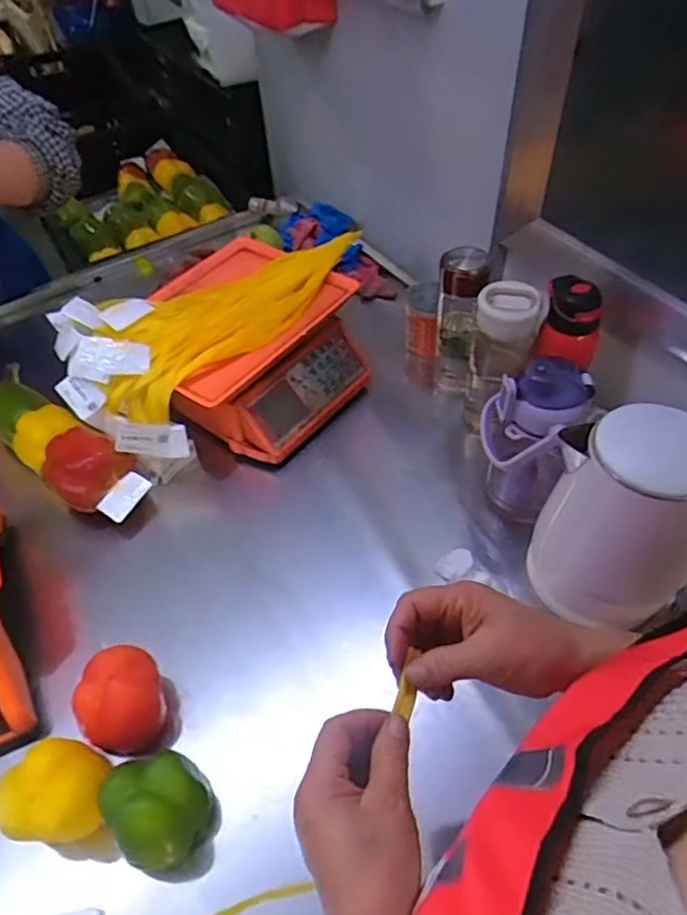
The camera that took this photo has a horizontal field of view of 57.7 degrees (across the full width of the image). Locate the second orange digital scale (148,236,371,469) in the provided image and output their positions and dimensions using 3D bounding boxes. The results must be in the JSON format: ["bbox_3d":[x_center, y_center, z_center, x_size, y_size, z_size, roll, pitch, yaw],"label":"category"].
[{"bbox_3d":[-0.132,-0.157,0.876,0.298,0.112,0.291,34,59,27],"label":"second orange digital scale"}]

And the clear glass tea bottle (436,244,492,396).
[{"bbox_3d":[0.153,-0.175,0.832,0.061,0.201,0.056,4,50,6],"label":"clear glass tea bottle"}]

